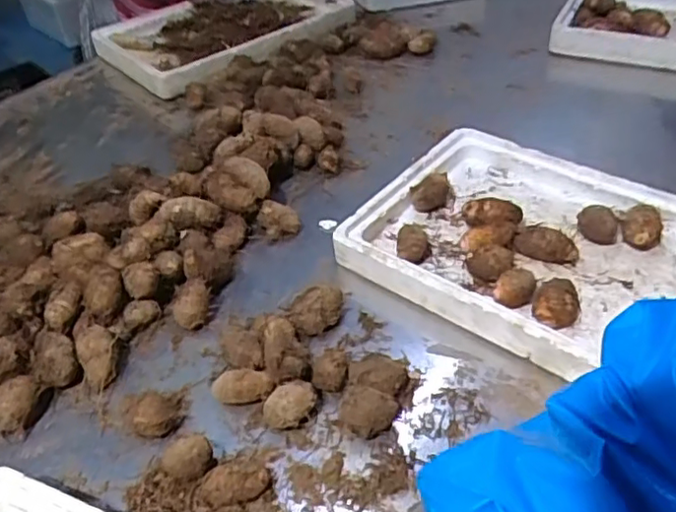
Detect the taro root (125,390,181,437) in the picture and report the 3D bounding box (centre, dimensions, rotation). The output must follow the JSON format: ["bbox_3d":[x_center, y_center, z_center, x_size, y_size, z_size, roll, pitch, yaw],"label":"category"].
[{"bbox_3d":[-0.178,0.153,0.595,0.051,0.036,0.043,-26,47,-22],"label":"taro root"}]

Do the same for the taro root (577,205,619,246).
[{"bbox_3d":[0.312,-0.041,0.734,0.046,0.034,0.045,16,46,21],"label":"taro root"}]

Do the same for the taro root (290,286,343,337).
[{"bbox_3d":[-0.023,0.061,0.680,0.060,0.046,0.042,-8,42,-4],"label":"taro root"}]

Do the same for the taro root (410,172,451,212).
[{"bbox_3d":[0.122,-0.087,0.803,0.051,0.034,0.054,5,43,10],"label":"taro root"}]

